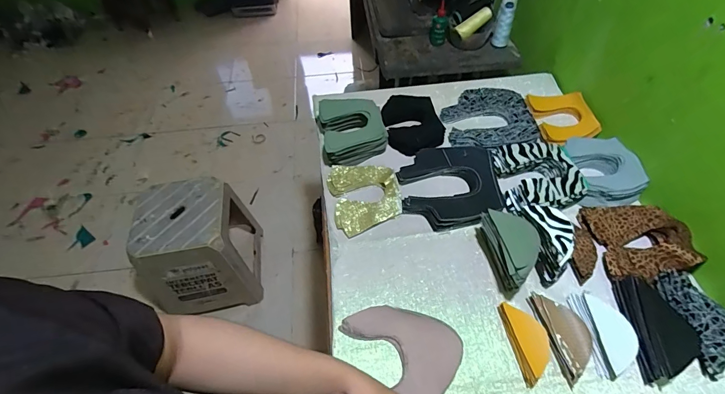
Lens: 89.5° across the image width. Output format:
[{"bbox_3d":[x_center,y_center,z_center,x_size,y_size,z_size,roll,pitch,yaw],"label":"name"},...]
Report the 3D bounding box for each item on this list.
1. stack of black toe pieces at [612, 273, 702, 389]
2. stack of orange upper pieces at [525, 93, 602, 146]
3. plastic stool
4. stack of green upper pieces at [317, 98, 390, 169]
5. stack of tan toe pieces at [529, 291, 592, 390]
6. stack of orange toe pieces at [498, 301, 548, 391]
[{"bbox_3d":[0.430,0.188,0.533,0.070,0.036,0.146,3,53,4],"label":"stack of black toe pieces"},{"bbox_3d":[0.448,-0.176,0.817,0.128,0.031,0.169,-1,53,1],"label":"stack of orange upper pieces"},{"bbox_3d":[-0.550,0.162,1.304,0.283,0.430,0.337,-10,53,-6],"label":"plastic stool"},{"bbox_3d":[-0.024,-0.156,0.813,0.140,0.053,0.178,-8,53,-4],"label":"stack of green upper pieces"},{"bbox_3d":[0.304,0.202,0.546,0.066,0.021,0.126,-13,53,-8],"label":"stack of tan toe pieces"},{"bbox_3d":[0.246,0.213,0.543,0.048,0.026,0.112,-7,53,-4],"label":"stack of orange toe pieces"}]

